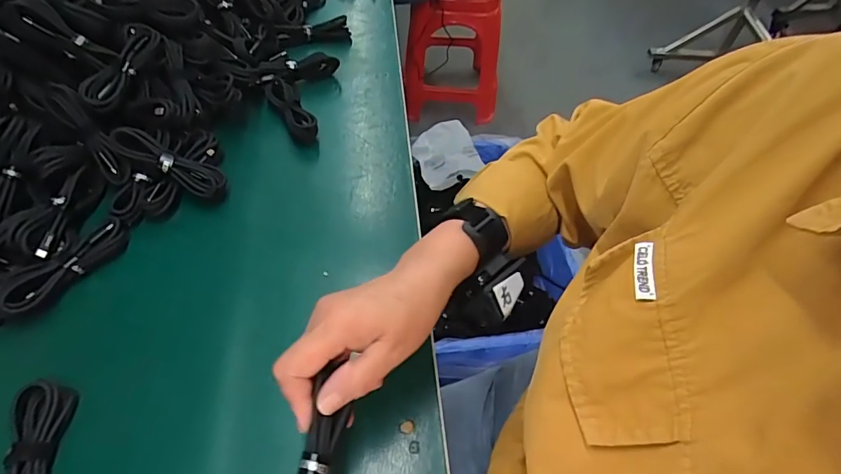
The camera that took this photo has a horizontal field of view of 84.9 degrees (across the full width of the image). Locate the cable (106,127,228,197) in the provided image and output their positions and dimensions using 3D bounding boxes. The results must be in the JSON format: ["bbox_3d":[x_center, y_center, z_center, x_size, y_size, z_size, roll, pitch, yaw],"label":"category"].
[{"bbox_3d":[-0.252,-0.075,0.460,0.107,0.028,0.028,28,54,-15],"label":"cable"}]

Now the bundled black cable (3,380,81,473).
[{"bbox_3d":[-0.282,0.163,0.328,0.031,0.022,0.113,-4,55,-6],"label":"bundled black cable"}]

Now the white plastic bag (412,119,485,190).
[{"bbox_3d":[0.072,-0.215,1.192,0.184,0.084,0.145,-26,60,-20],"label":"white plastic bag"}]

